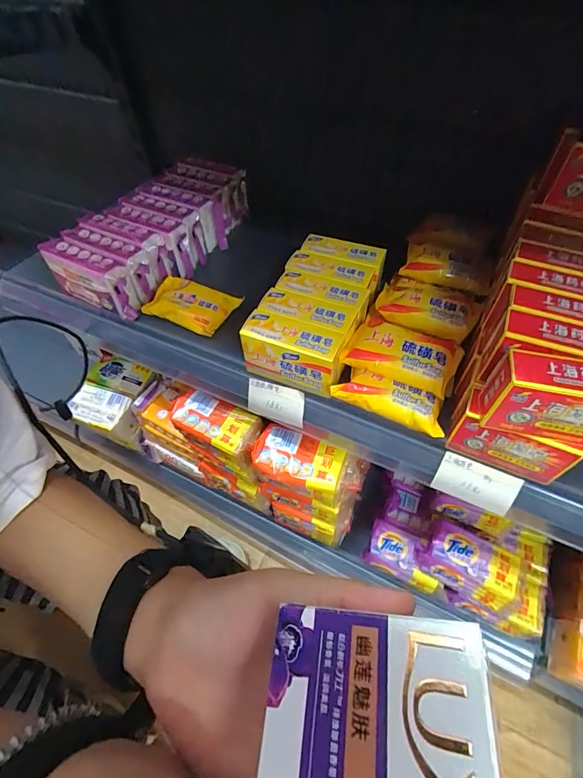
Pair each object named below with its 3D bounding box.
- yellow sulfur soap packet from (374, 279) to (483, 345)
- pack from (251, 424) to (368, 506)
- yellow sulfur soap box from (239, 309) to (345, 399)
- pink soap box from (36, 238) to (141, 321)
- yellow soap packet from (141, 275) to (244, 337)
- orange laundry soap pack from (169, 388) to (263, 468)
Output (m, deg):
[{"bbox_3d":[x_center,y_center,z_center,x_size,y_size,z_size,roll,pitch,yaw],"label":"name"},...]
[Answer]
[{"bbox_3d":[0.145,-0.088,0.410,0.103,0.020,0.063,27,58,21],"label":"yellow sulfur soap packet"},{"bbox_3d":[0.019,0.096,0.461,0.130,0.039,0.060,20,56,16],"label":"pack"},{"bbox_3d":[0.001,-0.037,0.395,0.101,0.063,0.038,19,55,15],"label":"yellow sulfur soap box"},{"bbox_3d":[-0.248,-0.138,0.468,0.120,0.064,0.035,23,57,18],"label":"pink soap box"},{"bbox_3d":[-0.126,-0.106,0.469,0.106,0.019,0.065,17,55,14],"label":"yellow soap packet"},{"bbox_3d":[-0.100,0.053,0.506,0.124,0.051,0.055,21,56,17],"label":"orange laundry soap pack"}]

